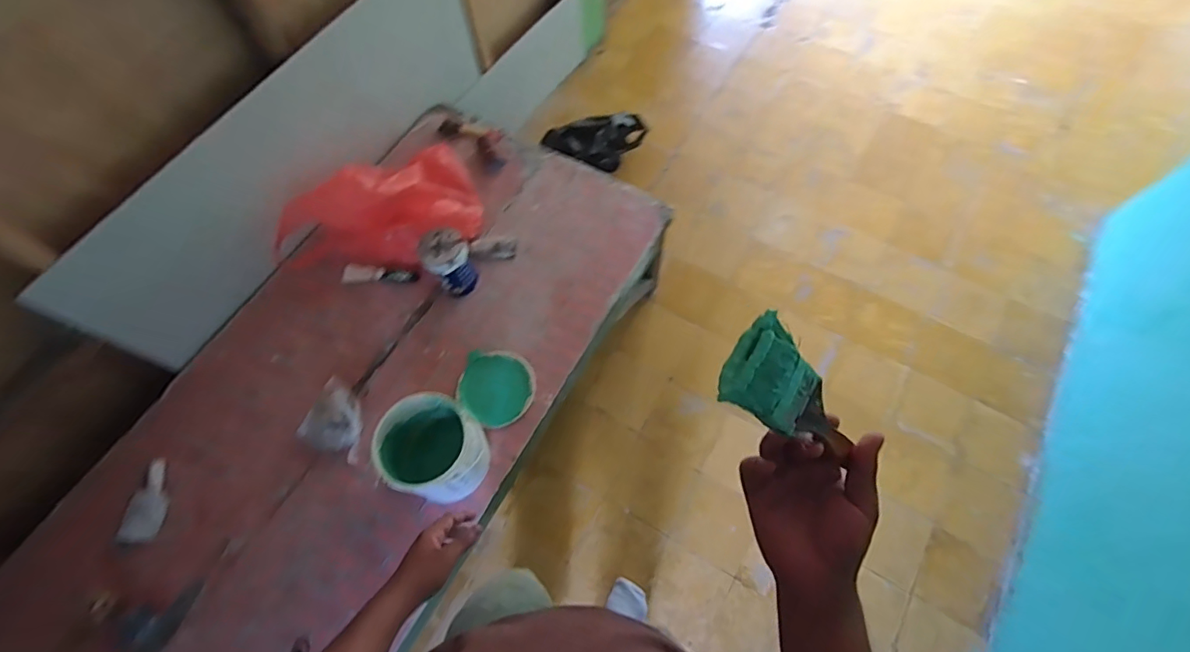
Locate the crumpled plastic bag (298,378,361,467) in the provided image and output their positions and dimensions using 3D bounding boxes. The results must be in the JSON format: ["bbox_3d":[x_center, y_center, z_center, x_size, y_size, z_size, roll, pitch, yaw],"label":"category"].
[{"bbox_3d":[-0.567,0.212,1.152,0.149,0.066,0.137,27,69,13],"label":"crumpled plastic bag"}]

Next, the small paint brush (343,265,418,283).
[{"bbox_3d":[-0.549,-0.133,1.339,0.185,0.027,0.048,-1,65,1],"label":"small paint brush"}]

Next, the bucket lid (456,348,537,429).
[{"bbox_3d":[-0.227,0.143,1.208,0.175,0.017,0.178,-1,65,1],"label":"bucket lid"}]

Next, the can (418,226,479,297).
[{"bbox_3d":[-0.350,-0.149,1.269,0.104,0.157,0.111,-1,65,1],"label":"can"}]

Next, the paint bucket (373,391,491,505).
[{"bbox_3d":[-0.321,0.252,1.061,0.182,0.186,0.176,-1,65,1],"label":"paint bucket"}]

